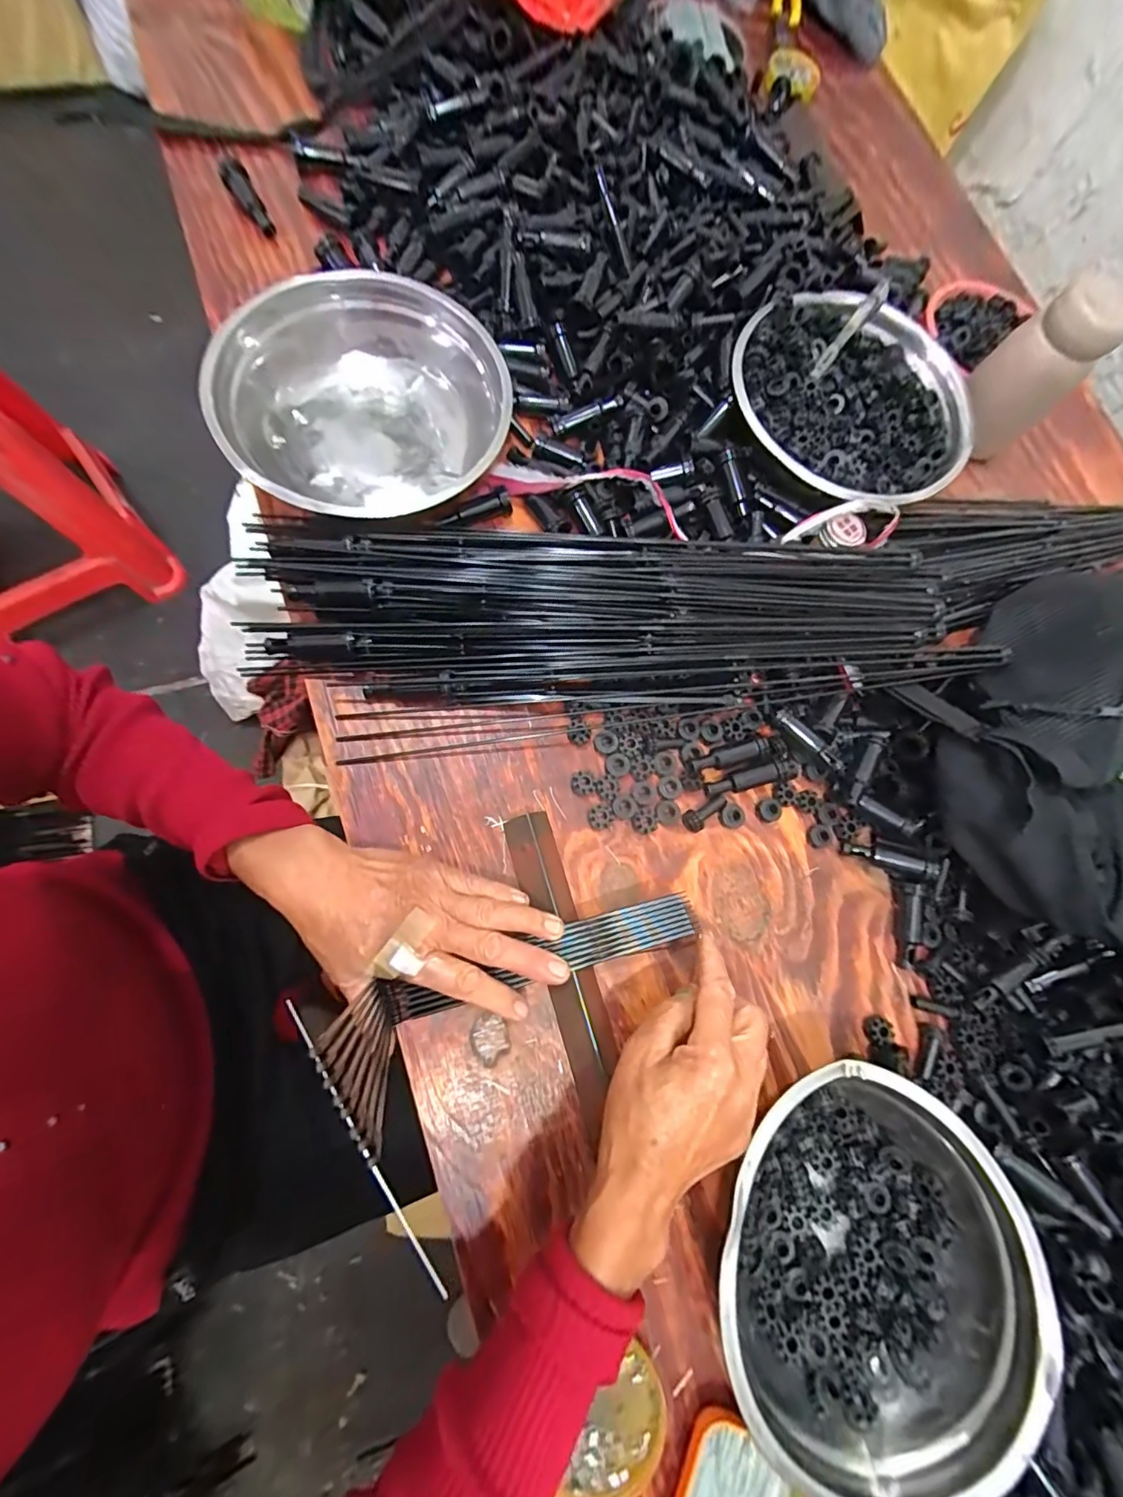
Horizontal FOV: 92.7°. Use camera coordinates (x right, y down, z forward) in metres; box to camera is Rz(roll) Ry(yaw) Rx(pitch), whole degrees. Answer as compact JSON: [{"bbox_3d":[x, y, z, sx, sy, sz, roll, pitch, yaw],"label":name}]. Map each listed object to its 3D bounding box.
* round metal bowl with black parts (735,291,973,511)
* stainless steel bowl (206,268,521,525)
[{"bbox_3d":[0.264,-0.317,0.496,0.211,0.053,0.223,2,76,-8],"label":"round metal bowl with black parts"},{"bbox_3d":[-0.157,-0.274,0.430,0.207,0.074,0.210,0,78,-1],"label":"stainless steel bowl"}]

